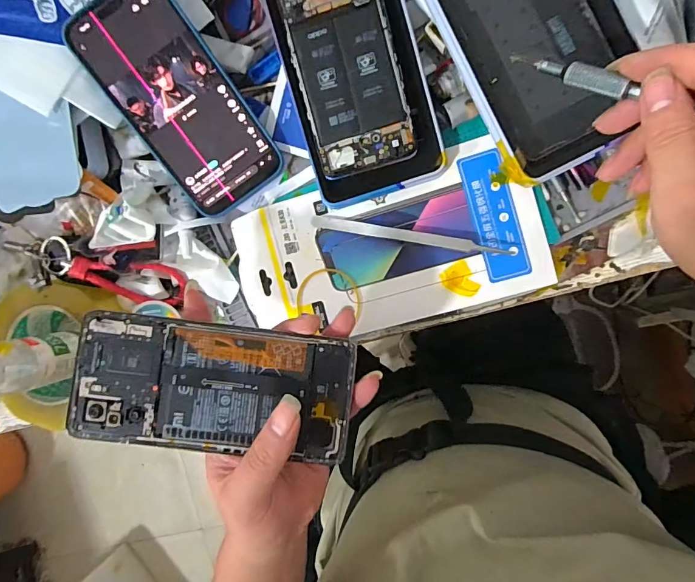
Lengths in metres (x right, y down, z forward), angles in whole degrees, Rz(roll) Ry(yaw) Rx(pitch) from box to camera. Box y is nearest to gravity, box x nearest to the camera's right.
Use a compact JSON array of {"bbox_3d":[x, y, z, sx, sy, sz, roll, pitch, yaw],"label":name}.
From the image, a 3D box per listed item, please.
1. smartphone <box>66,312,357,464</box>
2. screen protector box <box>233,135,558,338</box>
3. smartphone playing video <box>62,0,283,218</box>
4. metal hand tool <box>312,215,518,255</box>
[{"bbox_3d":[-0.079,0.058,0.247,0.160,0.011,0.075,4,94,-2],"label":"smartphone"},{"bbox_3d":[0.029,-0.031,0.325,0.230,0.014,0.116,-15,91,10],"label":"screen protector box"},{"bbox_3d":[-0.125,-0.143,0.313,0.082,0.007,0.163,-35,107,3],"label":"smartphone playing video"},{"bbox_3d":[0.047,-0.042,0.320,0.153,0.008,0.010,11,95,13],"label":"metal hand tool"}]

